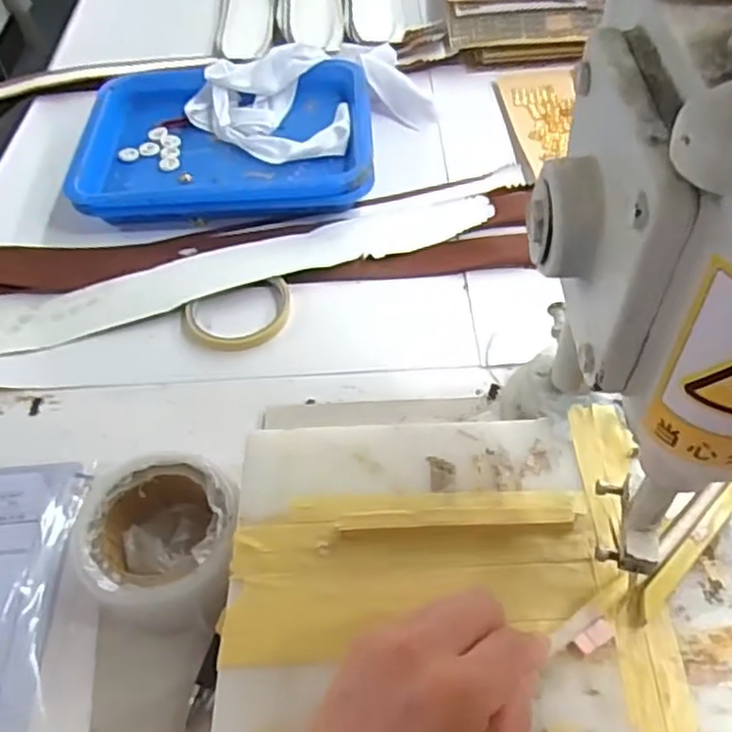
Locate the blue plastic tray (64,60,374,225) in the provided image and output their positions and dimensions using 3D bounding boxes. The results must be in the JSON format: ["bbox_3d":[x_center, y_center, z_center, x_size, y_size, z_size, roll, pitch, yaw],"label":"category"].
[{"bbox_3d":[-0.139,-0.241,0.713,0.283,0.041,0.227,-3,53,1],"label":"blue plastic tray"}]

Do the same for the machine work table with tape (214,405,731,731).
[{"bbox_3d":[0.072,0.111,0.375,0.292,0.017,0.197,-2,53,2],"label":"machine work table with tape"}]

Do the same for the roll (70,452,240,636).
[{"bbox_3d":[-0.128,0.114,0.444,0.098,0.050,0.112,-8,53,-3],"label":"roll"}]

